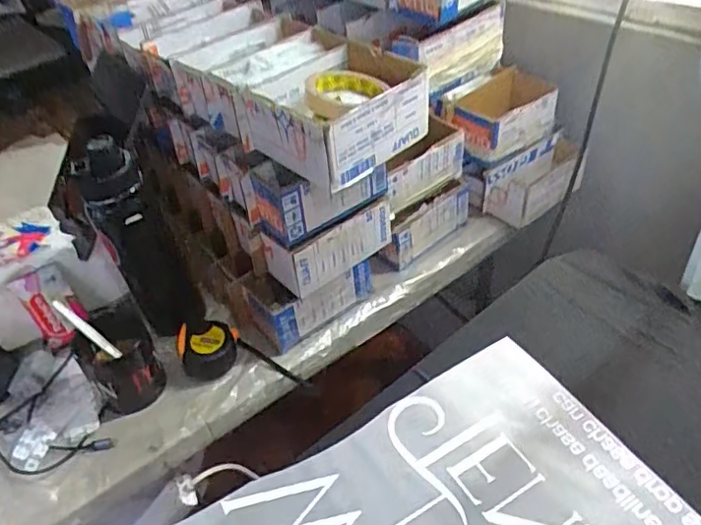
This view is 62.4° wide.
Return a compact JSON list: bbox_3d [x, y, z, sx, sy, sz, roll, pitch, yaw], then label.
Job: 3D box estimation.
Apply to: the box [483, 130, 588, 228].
[{"bbox_3d":[0.277,-0.120,0.875,0.155,0.074,0.074,-28,46,-22],"label":"box"}]

